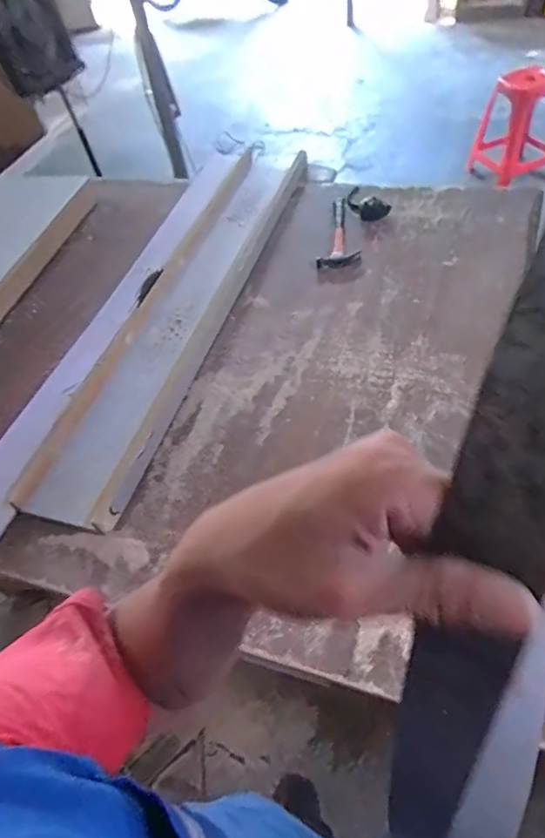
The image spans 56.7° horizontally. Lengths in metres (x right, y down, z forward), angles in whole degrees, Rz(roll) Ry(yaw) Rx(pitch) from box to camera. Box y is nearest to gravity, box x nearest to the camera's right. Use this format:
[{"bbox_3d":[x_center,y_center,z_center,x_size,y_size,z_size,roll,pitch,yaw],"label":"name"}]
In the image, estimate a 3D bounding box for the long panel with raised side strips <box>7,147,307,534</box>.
[{"bbox_3d":[-0.182,-0.301,1.169,0.220,0.042,1.196,11,55,17],"label":"long panel with raised side strips"}]

